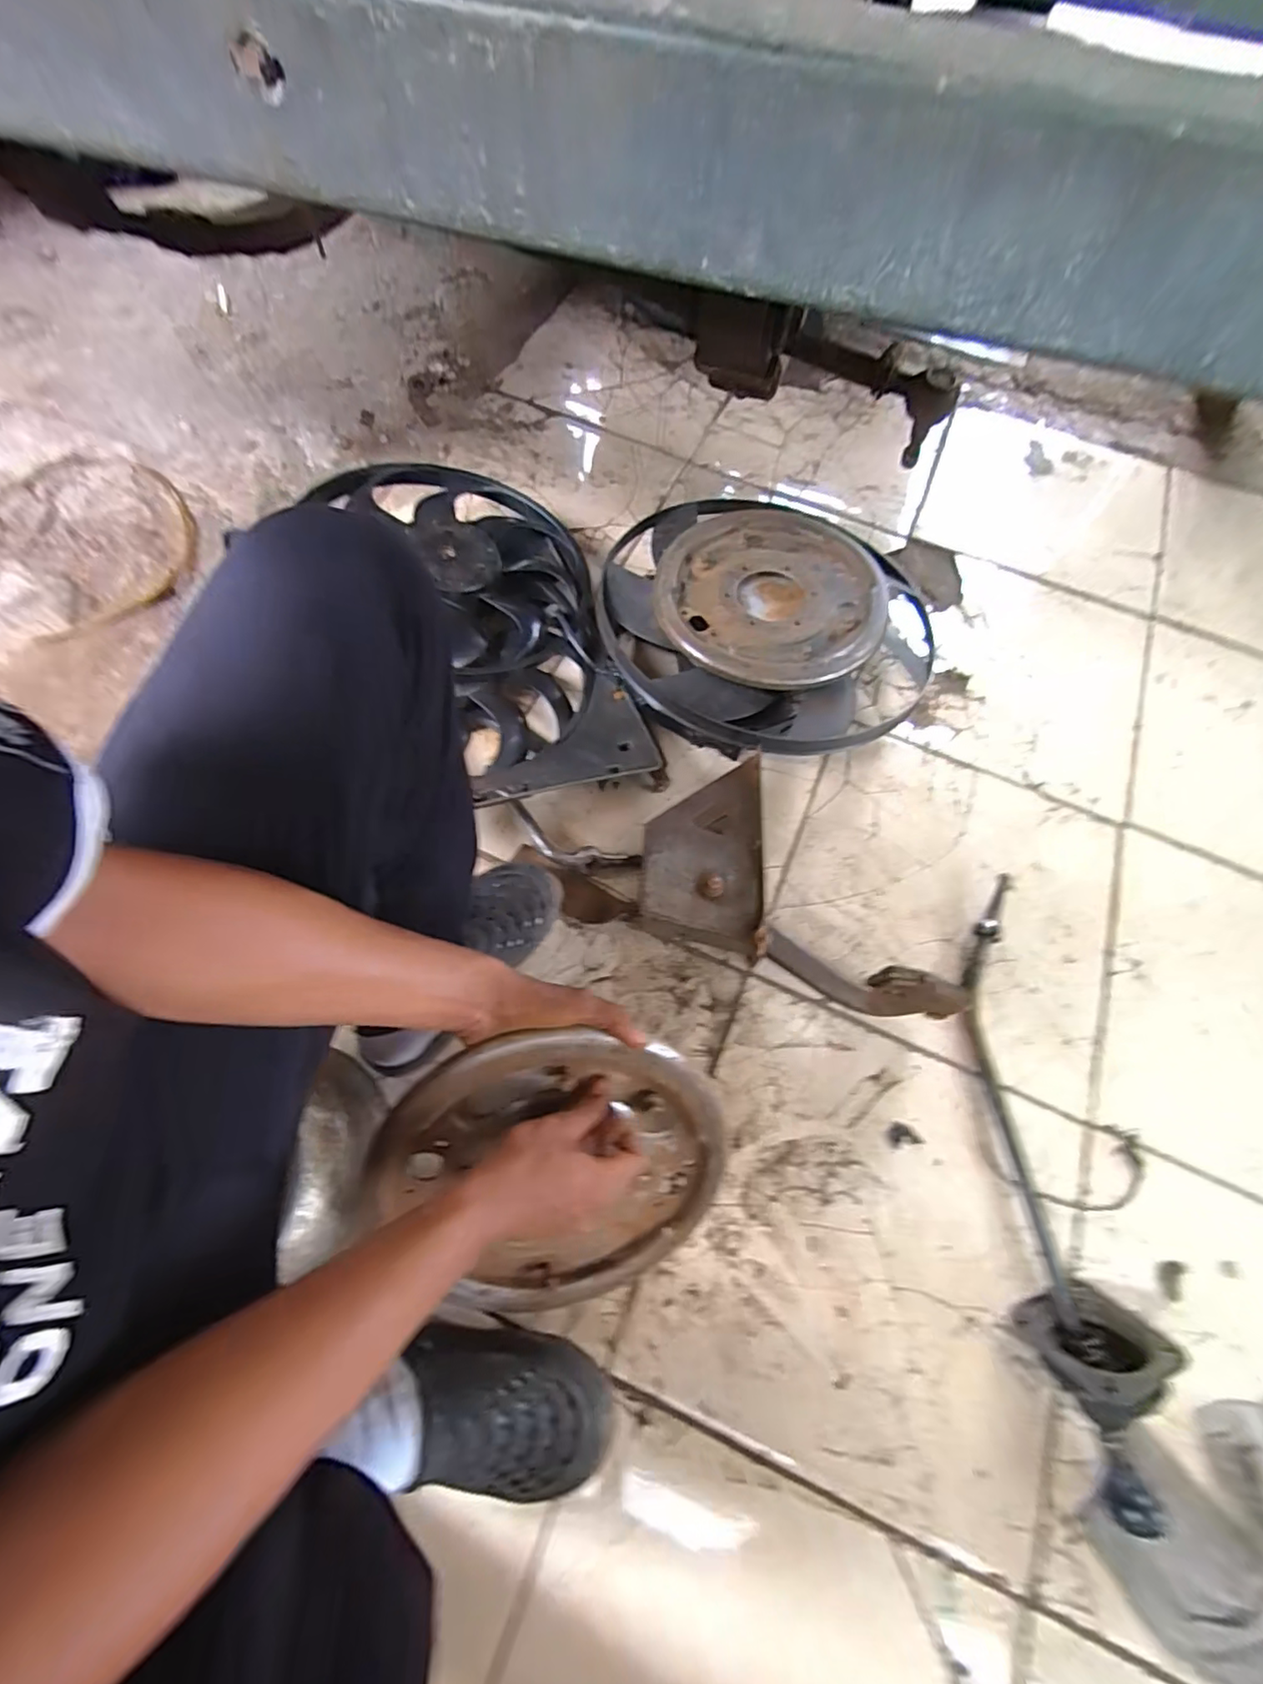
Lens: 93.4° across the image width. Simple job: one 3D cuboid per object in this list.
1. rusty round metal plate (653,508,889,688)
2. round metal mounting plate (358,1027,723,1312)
[{"bbox_3d":[0.185,-0.334,0.789,0.285,0.030,0.310,1,67,-2],"label":"rusty round metal plate"},{"bbox_3d":[-0.051,0.273,0.498,0.260,0.032,0.280,-4,111,-11],"label":"round metal mounting plate"}]

